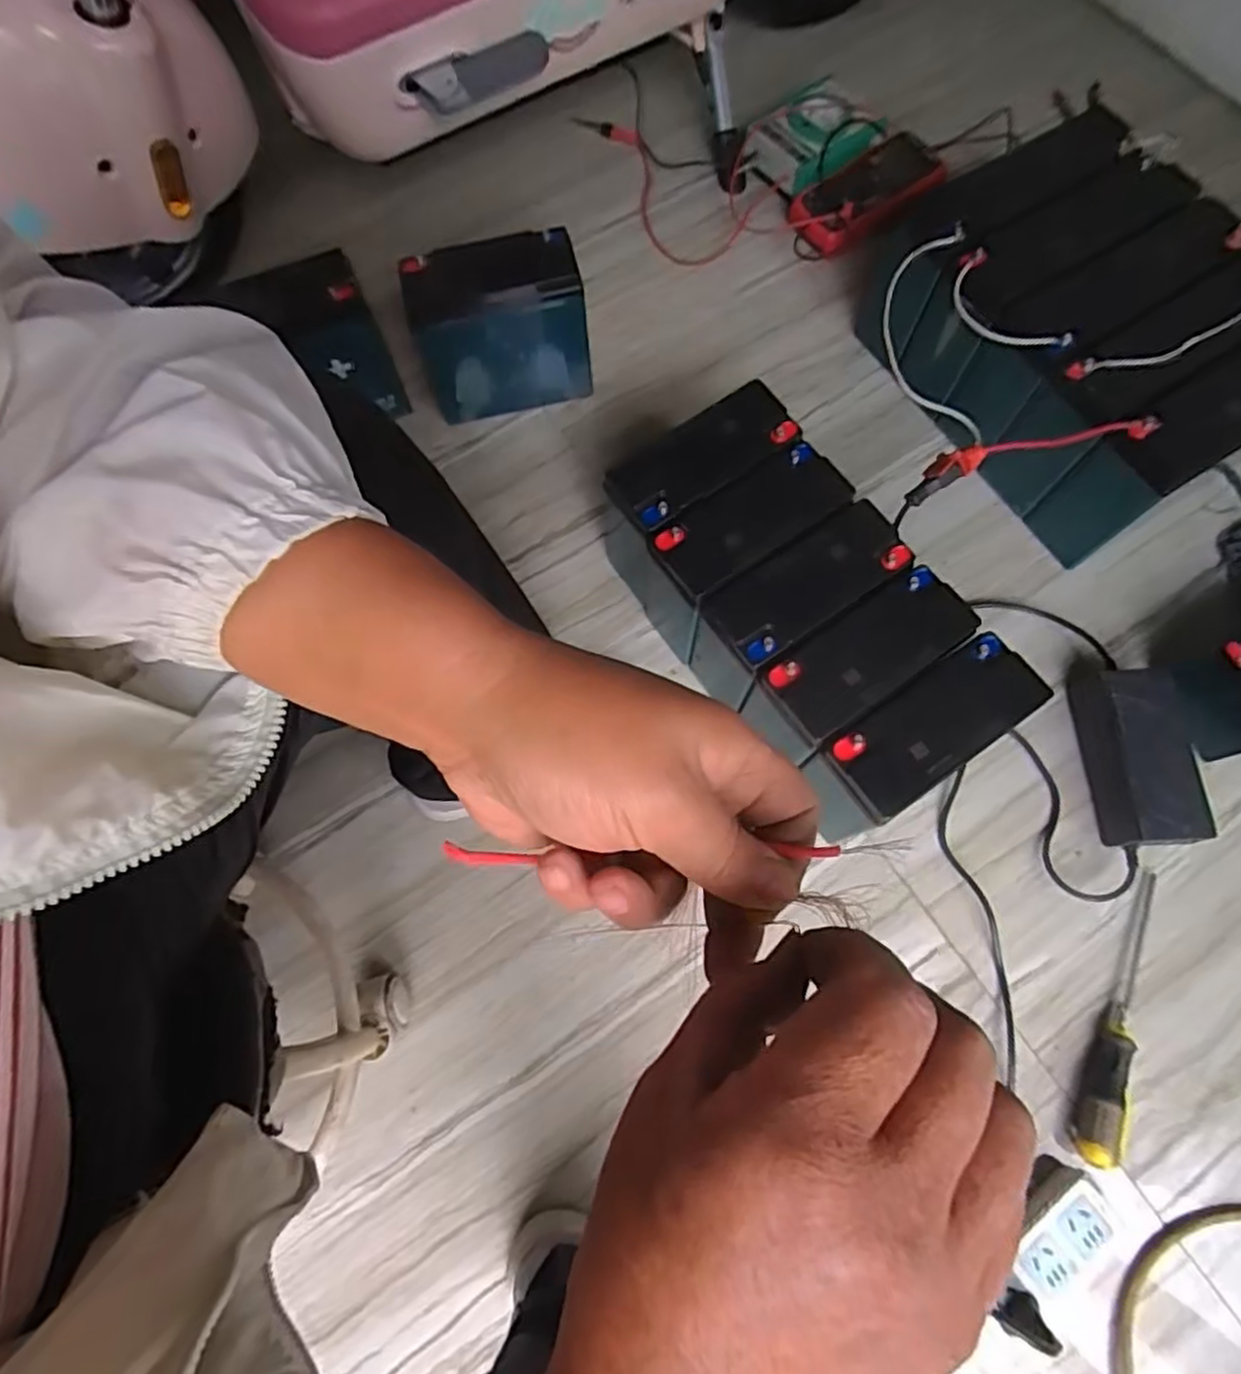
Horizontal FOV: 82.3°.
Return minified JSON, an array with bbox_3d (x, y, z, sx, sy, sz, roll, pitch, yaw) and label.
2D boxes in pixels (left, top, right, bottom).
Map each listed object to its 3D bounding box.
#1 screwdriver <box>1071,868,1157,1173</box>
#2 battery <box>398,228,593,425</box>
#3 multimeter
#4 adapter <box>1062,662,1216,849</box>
[{"bbox_3d":[0.448,0.287,0.626,0.027,0.031,0.252,25,73,9],"label":"screwdriver"},{"bbox_3d":[-0.132,-0.396,0.793,0.181,0.172,0.089,-12,72,-4],"label":"battery"},{"bbox_3d":[0.320,-0.635,0.917,0.215,0.052,0.108,-27,73,-8],"label":"multimeter"},{"bbox_3d":[0.495,0.065,0.687,0.078,0.059,0.175,-1,71,0],"label":"adapter"}]

